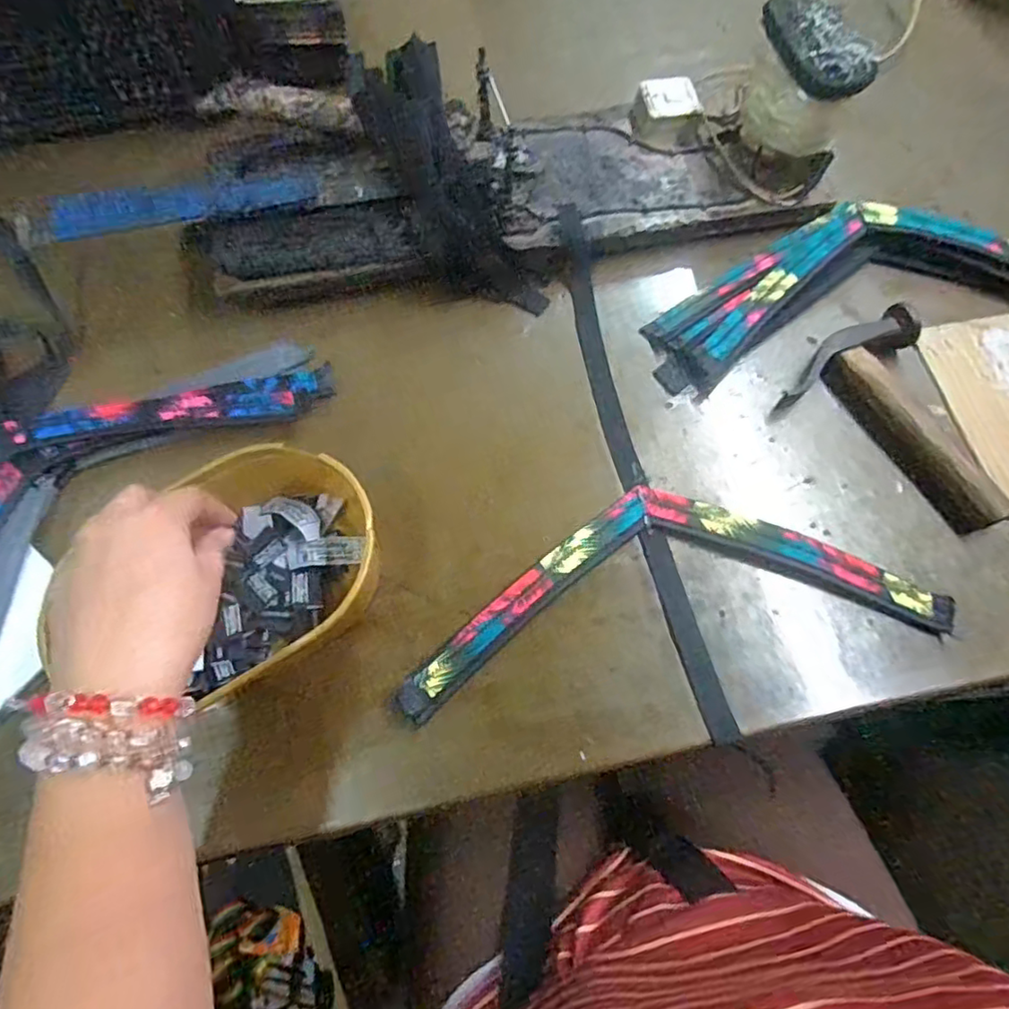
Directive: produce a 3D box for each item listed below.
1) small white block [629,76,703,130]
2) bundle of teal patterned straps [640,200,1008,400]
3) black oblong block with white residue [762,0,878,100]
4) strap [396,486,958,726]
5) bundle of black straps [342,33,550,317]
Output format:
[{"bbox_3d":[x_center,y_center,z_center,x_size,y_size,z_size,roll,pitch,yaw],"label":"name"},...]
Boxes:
[{"bbox_3d":[0.138,-0.339,0.517,0.051,0.024,0.047,-7,67,-3],"label":"small white block"},{"bbox_3d":[0.305,-0.180,0.482,0.390,0.029,0.138,-8,67,-4],"label":"bundle of teal patterned straps"},{"bbox_3d":[0.219,-0.331,0.433,0.044,0.025,0.096,-19,68,-8],"label":"black oblong block with white residue"},{"bbox_3d":[0.104,0.050,0.404,0.353,0.023,0.120,-8,66,-6],"label":"strap"},{"bbox_3d":[-0.043,-0.238,0.467,0.077,0.041,0.217,-32,100,-15],"label":"bundle of black straps"}]

